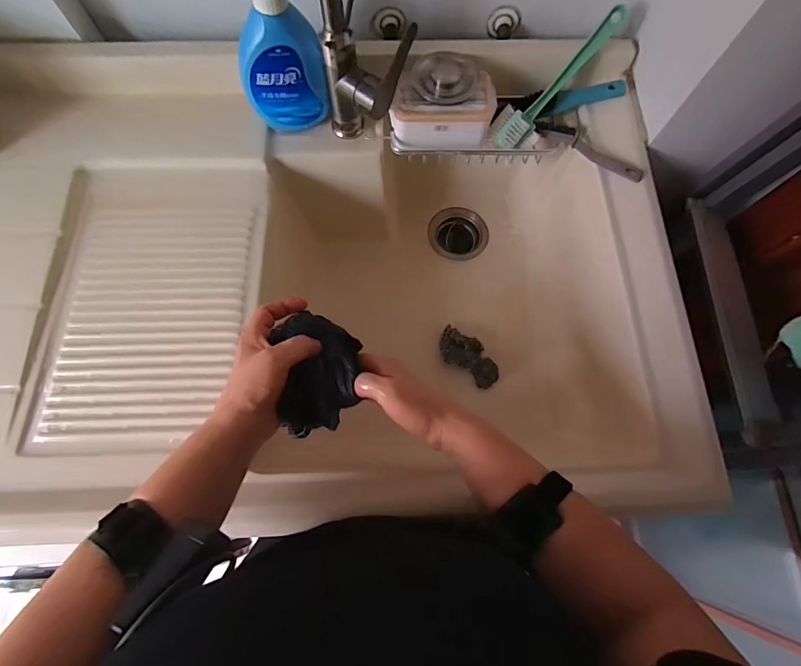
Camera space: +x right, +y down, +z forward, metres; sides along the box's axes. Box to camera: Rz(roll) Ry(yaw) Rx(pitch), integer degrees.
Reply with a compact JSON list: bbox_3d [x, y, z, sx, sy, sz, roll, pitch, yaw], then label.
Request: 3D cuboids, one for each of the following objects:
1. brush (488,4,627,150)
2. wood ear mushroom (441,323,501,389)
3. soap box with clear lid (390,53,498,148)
[{"bbox_3d":[0.207,-0.328,0.558,0.055,0.035,0.211,45,102,11],"label":"brush"},{"bbox_3d":[0.109,0.037,0.671,0.109,0.028,0.054,36,75,9],"label":"wood ear mushroom"},{"bbox_3d":[0.056,-0.299,0.545,0.130,0.076,0.074,1,73,-1],"label":"soap box with clear lid"}]

